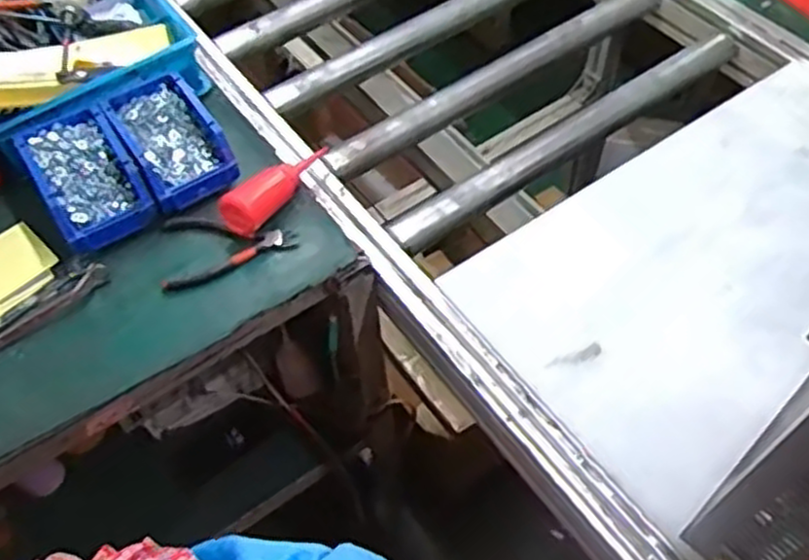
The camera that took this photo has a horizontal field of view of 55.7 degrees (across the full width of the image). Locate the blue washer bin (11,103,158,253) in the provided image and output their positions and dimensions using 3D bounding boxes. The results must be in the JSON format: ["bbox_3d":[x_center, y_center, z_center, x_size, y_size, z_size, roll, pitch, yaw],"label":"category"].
[{"bbox_3d":[-0.372,-0.121,0.891,0.108,0.063,0.160,-31,58,-17],"label":"blue washer bin"}]

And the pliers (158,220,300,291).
[{"bbox_3d":[-0.197,-0.036,0.865,0.144,0.020,0.094,-6,54,0],"label":"pliers"}]

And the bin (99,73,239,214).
[{"bbox_3d":[-0.281,-0.170,0.925,0.109,0.057,0.163,-30,58,-17],"label":"bin"}]

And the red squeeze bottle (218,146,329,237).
[{"bbox_3d":[-0.145,-0.114,0.897,0.045,0.048,0.175,25,45,20],"label":"red squeeze bottle"}]

